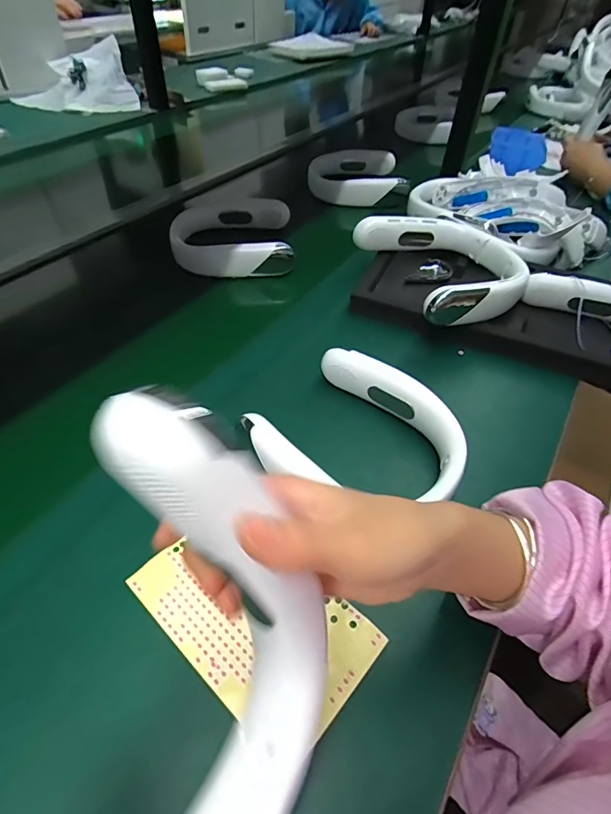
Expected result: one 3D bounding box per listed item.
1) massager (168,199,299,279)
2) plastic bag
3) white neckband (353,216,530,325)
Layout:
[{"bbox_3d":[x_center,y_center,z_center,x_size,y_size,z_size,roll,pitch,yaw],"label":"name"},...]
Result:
[{"bbox_3d":[-0.121,-0.287,0.747,0.204,0.061,0.170,-3,48,-7],"label":"massager"},{"bbox_3d":[-0.661,-0.923,1.267,0.325,0.128,0.285,-17,51,-19],"label":"plastic bag"},{"bbox_3d":[0.199,-0.199,0.635,0.178,0.072,0.211,-13,50,-16],"label":"white neckband"}]

